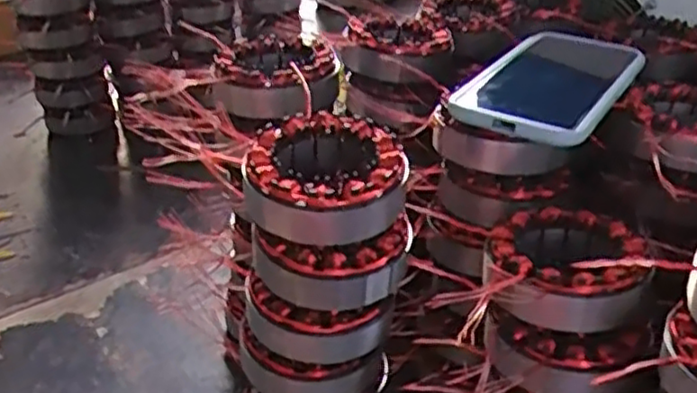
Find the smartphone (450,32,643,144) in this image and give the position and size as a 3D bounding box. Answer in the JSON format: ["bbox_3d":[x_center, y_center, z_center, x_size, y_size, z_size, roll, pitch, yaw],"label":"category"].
[{"bbox_3d":[0.133,-0.076,0.466,0.087,0.011,0.163,18,35,29],"label":"smartphone"}]

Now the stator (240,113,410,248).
[{"bbox_3d":[-0.010,-0.010,0.388,0.083,0.039,0.080,4,30,9],"label":"stator"}]

